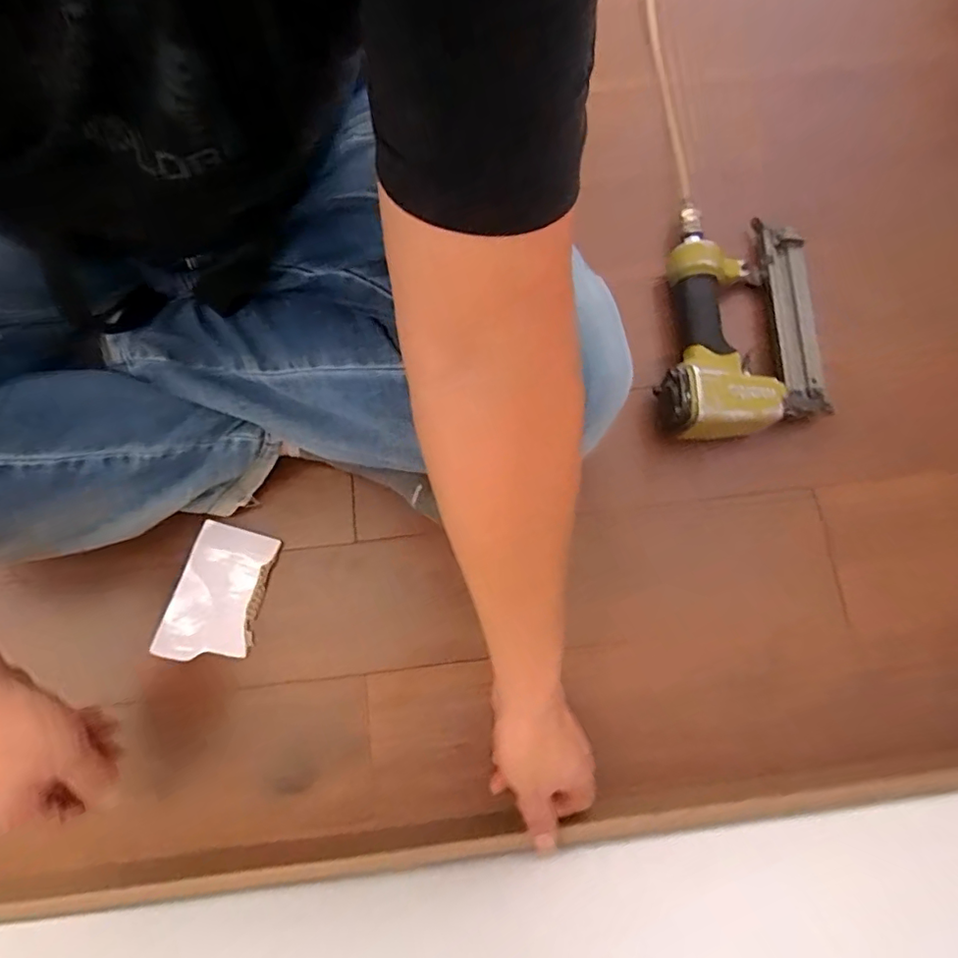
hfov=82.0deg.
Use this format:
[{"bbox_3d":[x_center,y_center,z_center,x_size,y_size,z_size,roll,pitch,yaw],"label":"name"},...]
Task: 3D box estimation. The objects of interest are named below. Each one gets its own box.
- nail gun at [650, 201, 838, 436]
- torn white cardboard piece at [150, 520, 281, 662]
[{"bbox_3d":[0.253,-0.164,0.540,0.169,0.063,0.256,-1,79,2],"label":"nail gun"},{"bbox_3d":[-0.244,0.109,0.516,0.076,0.012,0.124,15,80,5],"label":"torn white cardboard piece"}]

